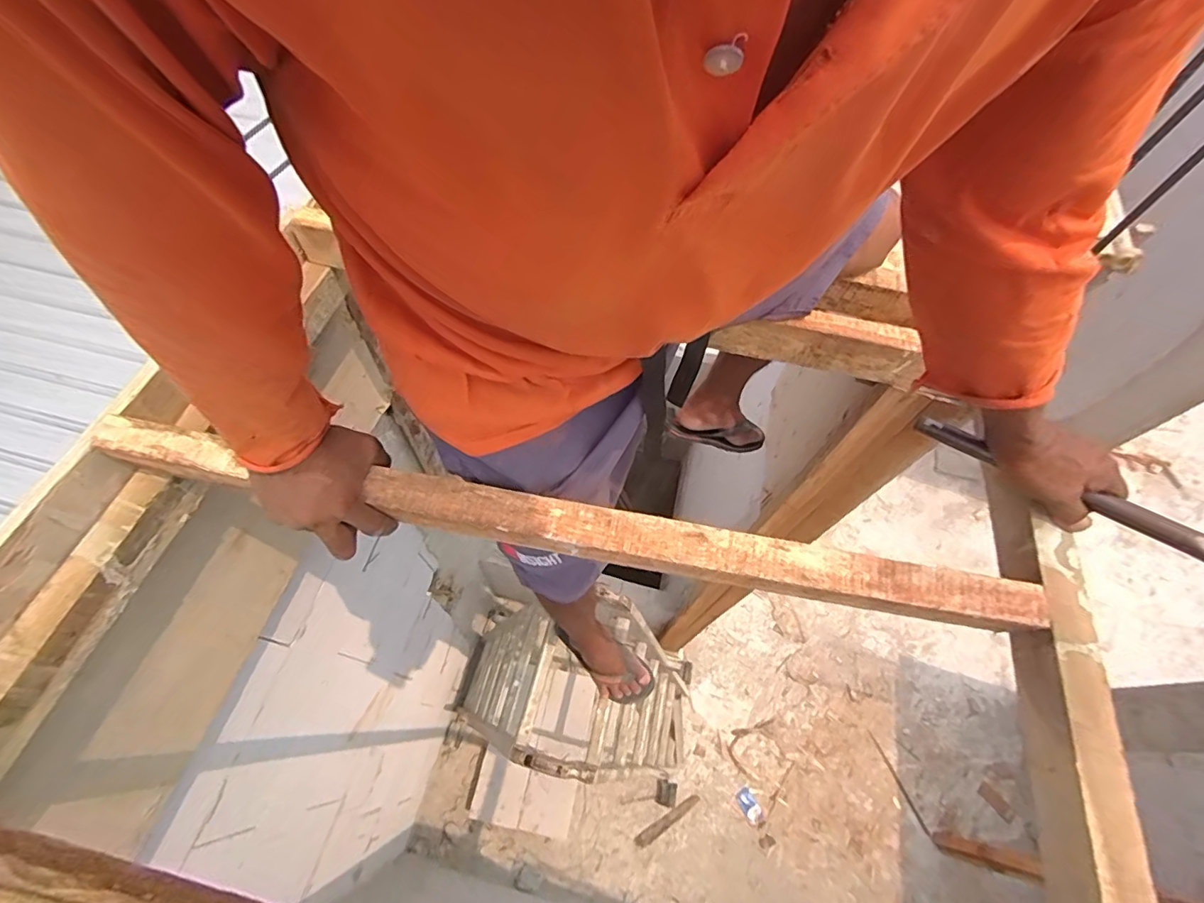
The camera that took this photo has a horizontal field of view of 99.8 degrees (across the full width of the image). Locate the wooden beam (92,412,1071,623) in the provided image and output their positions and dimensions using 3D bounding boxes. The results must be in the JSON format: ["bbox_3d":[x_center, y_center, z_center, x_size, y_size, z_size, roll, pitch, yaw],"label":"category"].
[{"bbox_3d":[-0.038,0.072,0.460,0.813,0.047,0.047,10,61,1],"label":"wooden beam"}]

